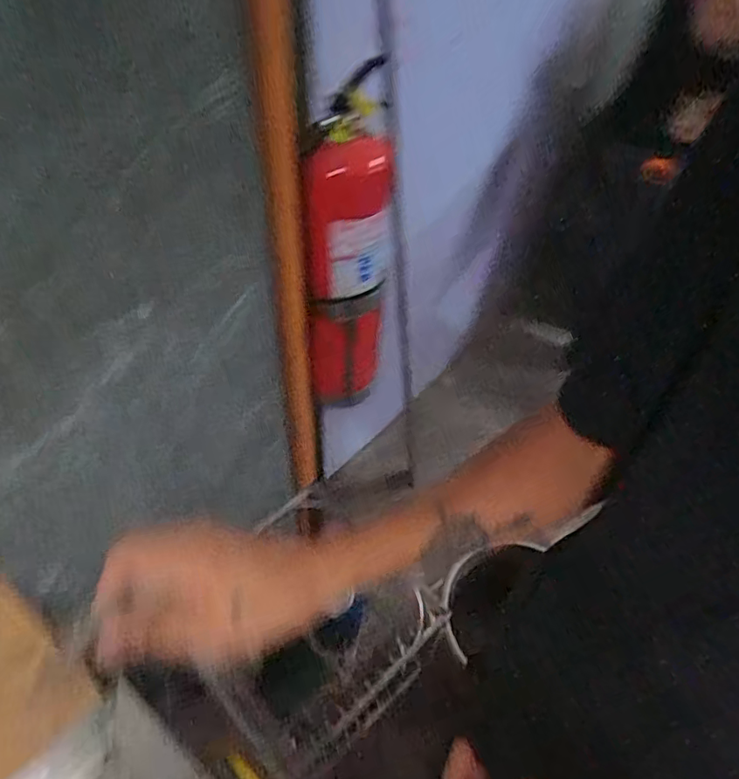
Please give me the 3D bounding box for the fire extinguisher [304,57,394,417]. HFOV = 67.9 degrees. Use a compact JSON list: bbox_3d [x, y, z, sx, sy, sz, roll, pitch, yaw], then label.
[{"bbox_3d":[-0.034,-0.197,1.001,0.132,0.612,0.174,7,46,4],"label":"fire extinguisher"}]

